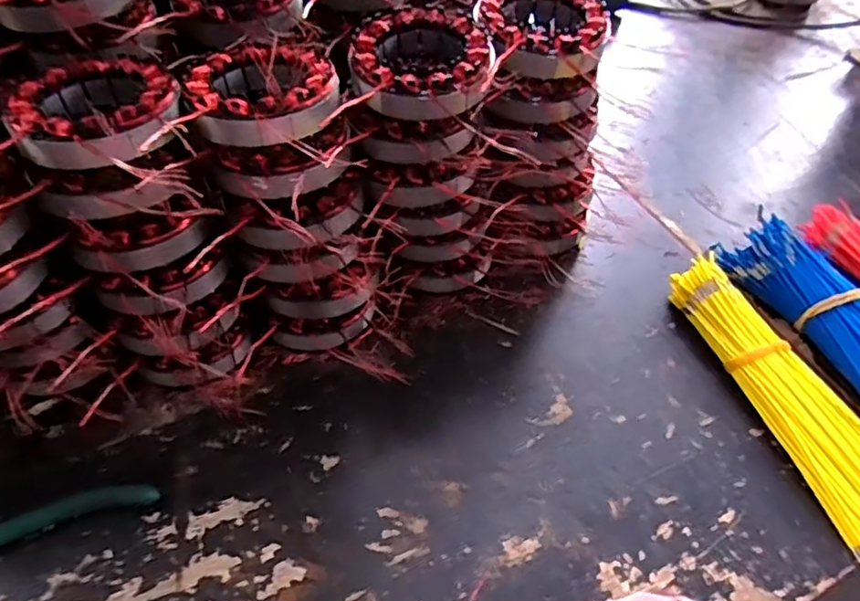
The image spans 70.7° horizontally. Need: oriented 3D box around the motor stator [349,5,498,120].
[{"bbox_3d":[-0.004,-0.147,0.376,0.087,0.027,0.090,2,50,-3],"label":"motor stator"}]

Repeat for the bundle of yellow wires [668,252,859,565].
[{"bbox_3d":[0.257,0.068,0.421,0.071,0.029,0.241,-13,53,-15],"label":"bundle of yellow wires"}]

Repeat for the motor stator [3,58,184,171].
[{"bbox_3d":[-0.179,-0.096,0.334,0.085,0.038,0.099,-21,55,-21],"label":"motor stator"}]

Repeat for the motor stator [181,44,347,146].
[{"bbox_3d":[-0.096,-0.120,0.360,0.084,0.037,0.089,3,50,-2],"label":"motor stator"}]

